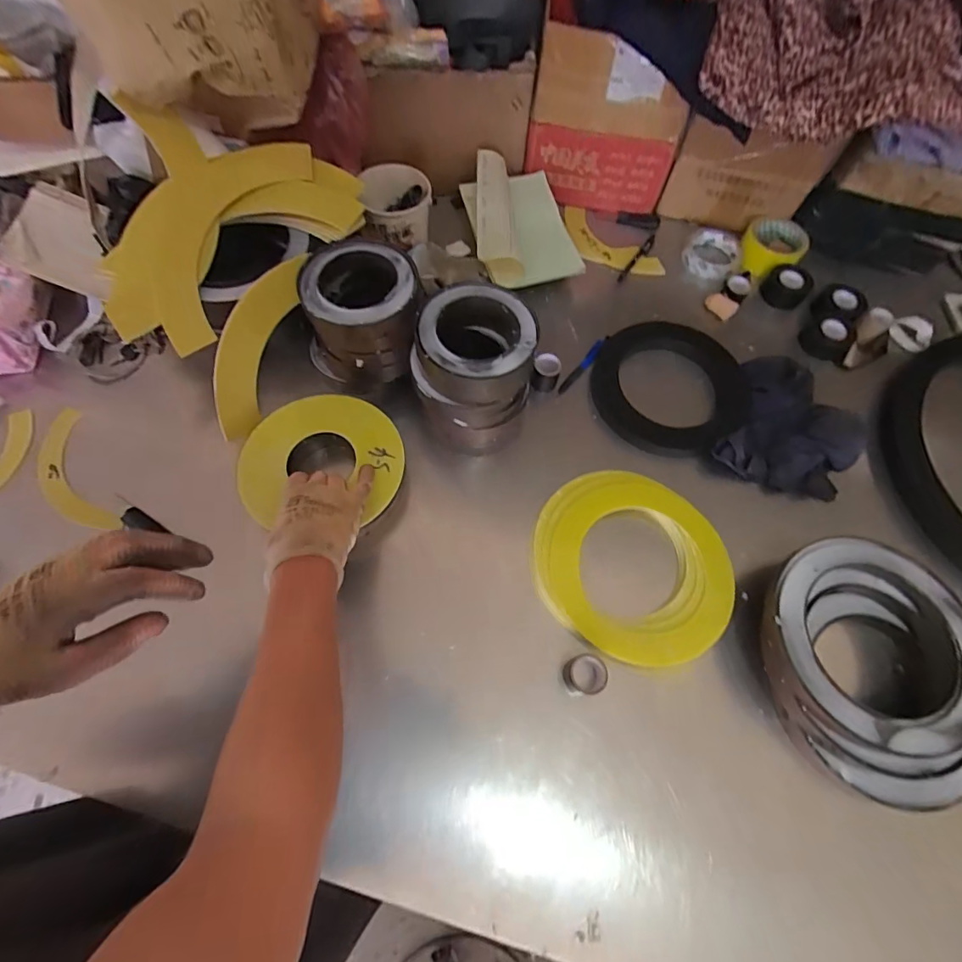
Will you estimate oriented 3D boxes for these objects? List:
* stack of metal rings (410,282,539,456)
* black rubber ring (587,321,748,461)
[{"bbox_3d":[-0.010,-0.133,0.607,0.141,0.161,0.142,16,69,5],"label":"stack of metal rings"},{"bbox_3d":[0.272,-0.135,0.685,0.211,0.047,0.205,1,65,-2],"label":"black rubber ring"}]

